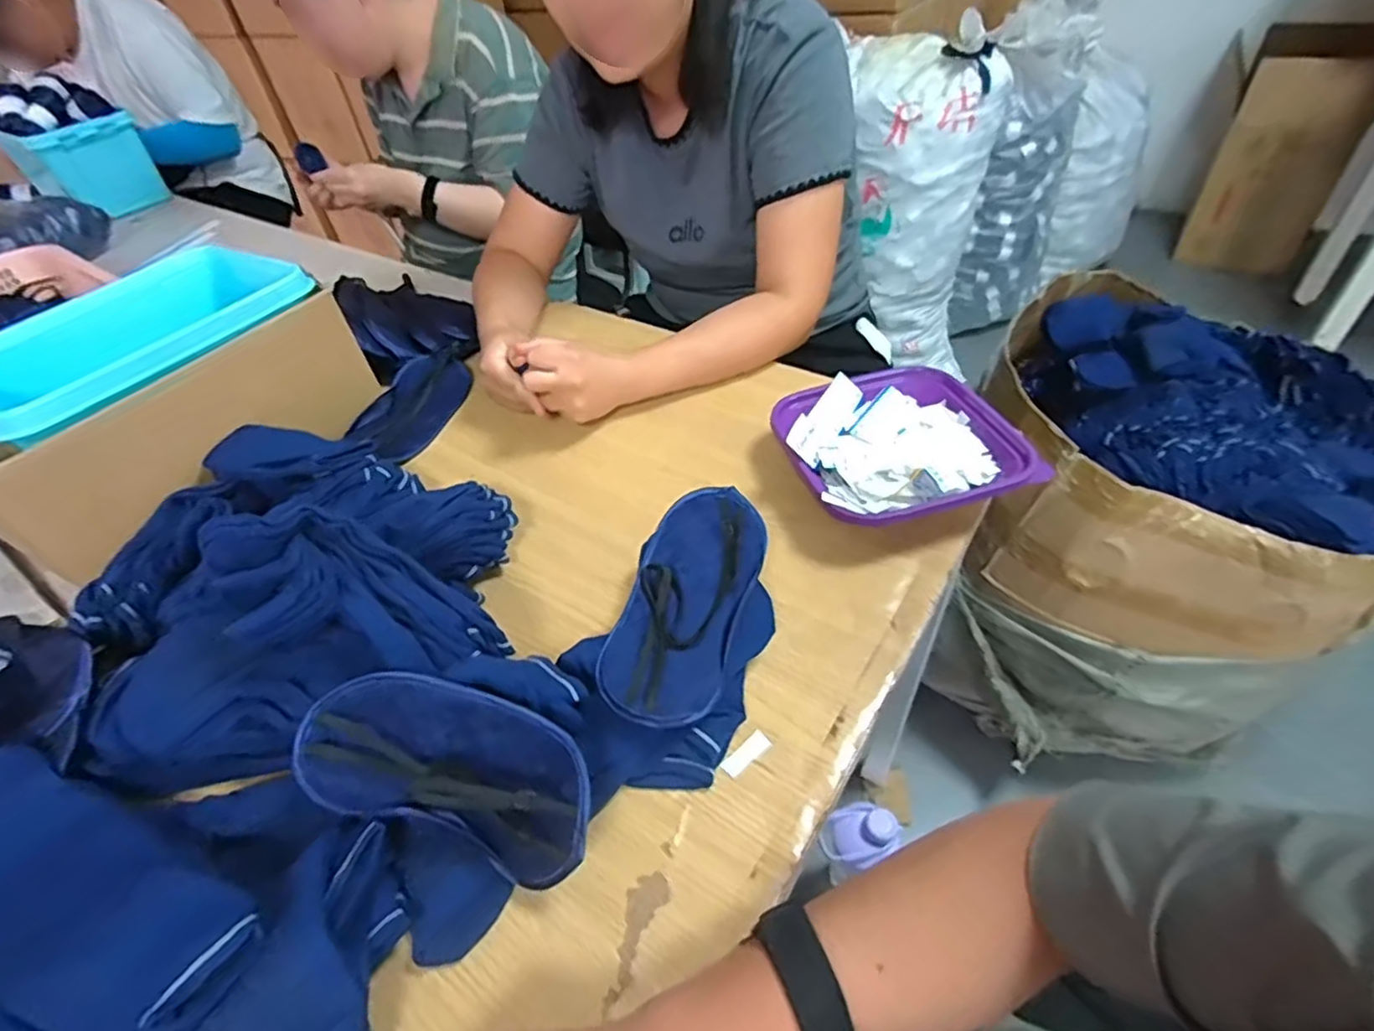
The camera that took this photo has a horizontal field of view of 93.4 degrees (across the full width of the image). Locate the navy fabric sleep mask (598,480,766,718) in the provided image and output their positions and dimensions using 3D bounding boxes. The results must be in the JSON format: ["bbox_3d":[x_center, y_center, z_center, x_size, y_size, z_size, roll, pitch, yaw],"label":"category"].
[{"bbox_3d":[-0.002,0.059,0.454,0.096,0.042,0.173,12,49,18],"label":"navy fabric sleep mask"}]

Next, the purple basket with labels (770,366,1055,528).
[{"bbox_3d":[0.182,-0.061,0.577,0.184,0.052,0.184,-3,47,3],"label":"purple basket with labels"}]

